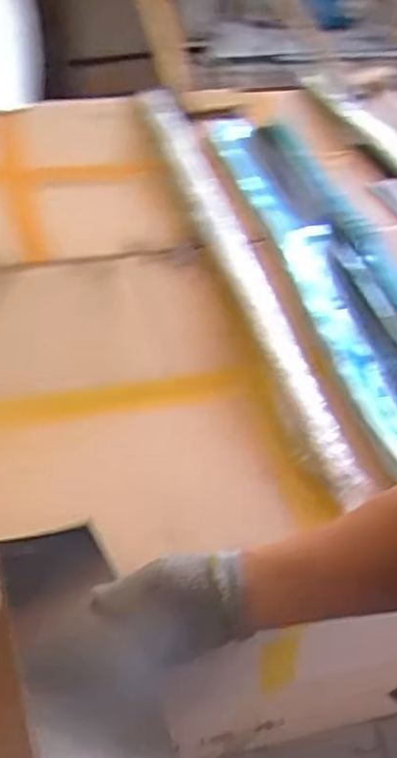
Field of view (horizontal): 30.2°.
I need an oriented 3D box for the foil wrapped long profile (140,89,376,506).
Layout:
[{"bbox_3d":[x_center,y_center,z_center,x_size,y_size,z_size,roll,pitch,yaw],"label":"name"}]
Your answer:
[{"bbox_3d":[0.048,-0.211,1.101,0.079,0.030,0.944,-9,47,-12],"label":"foil wrapped long profile"}]

